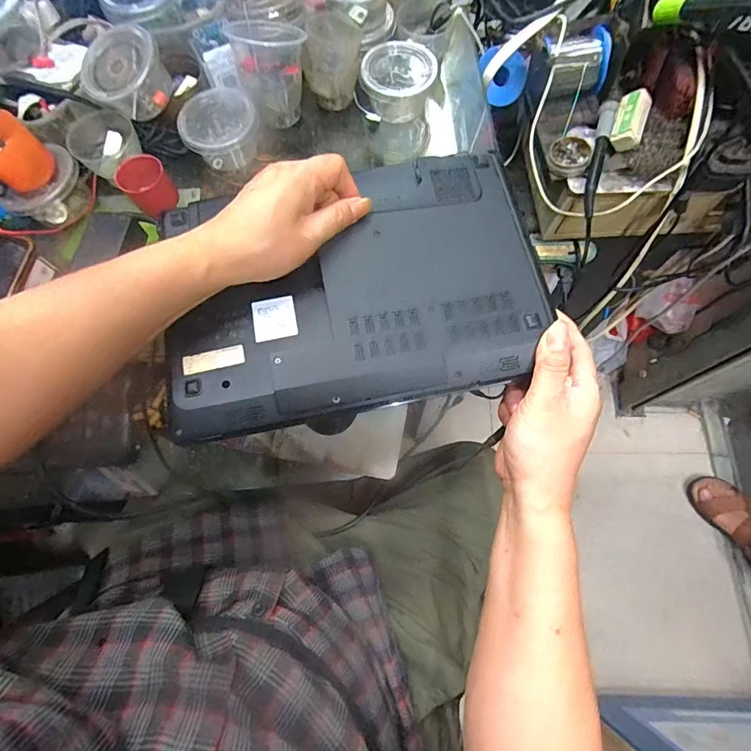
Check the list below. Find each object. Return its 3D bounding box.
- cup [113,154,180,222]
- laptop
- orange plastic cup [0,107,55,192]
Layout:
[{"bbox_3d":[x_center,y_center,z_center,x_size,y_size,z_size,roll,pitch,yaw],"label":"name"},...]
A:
[{"bbox_3d":[-0.223,-0.186,0.421,0.042,0.039,0.050,-42,75,-11],"label":"cup"},{"bbox_3d":[-0.022,-0.078,0.371,0.312,0.030,0.216,-9,71,-1],"label":"laptop"},{"bbox_3d":[-0.327,-0.198,0.384,0.052,0.046,0.052,-1,71,2],"label":"orange plastic cup"}]

